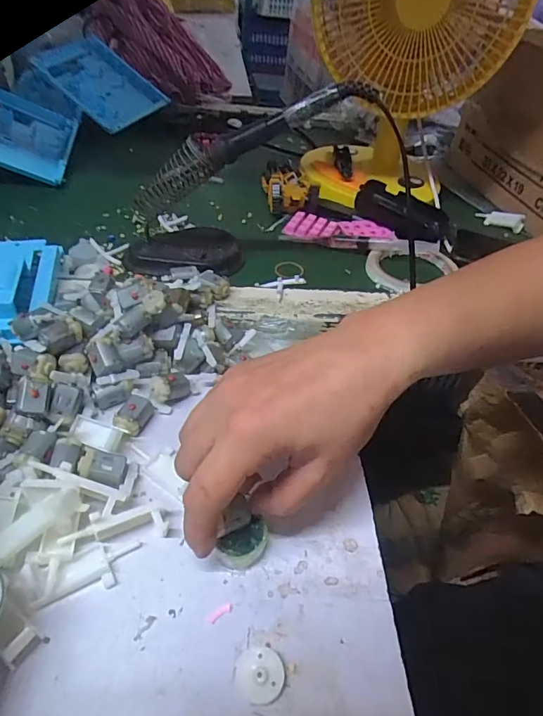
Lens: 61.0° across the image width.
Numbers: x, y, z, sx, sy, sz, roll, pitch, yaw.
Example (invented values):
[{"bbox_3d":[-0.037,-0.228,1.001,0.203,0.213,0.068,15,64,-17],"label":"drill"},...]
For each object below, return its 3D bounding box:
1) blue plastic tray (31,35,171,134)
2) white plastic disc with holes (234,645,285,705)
[{"bbox_3d":[-0.252,-0.414,0.690,0.161,0.011,0.123,41,57,-4],"label":"blue plastic tray"},{"bbox_3d":[-0.006,0.155,0.226,0.023,0.008,0.022,4,45,-4],"label":"white plastic disc with holes"}]

